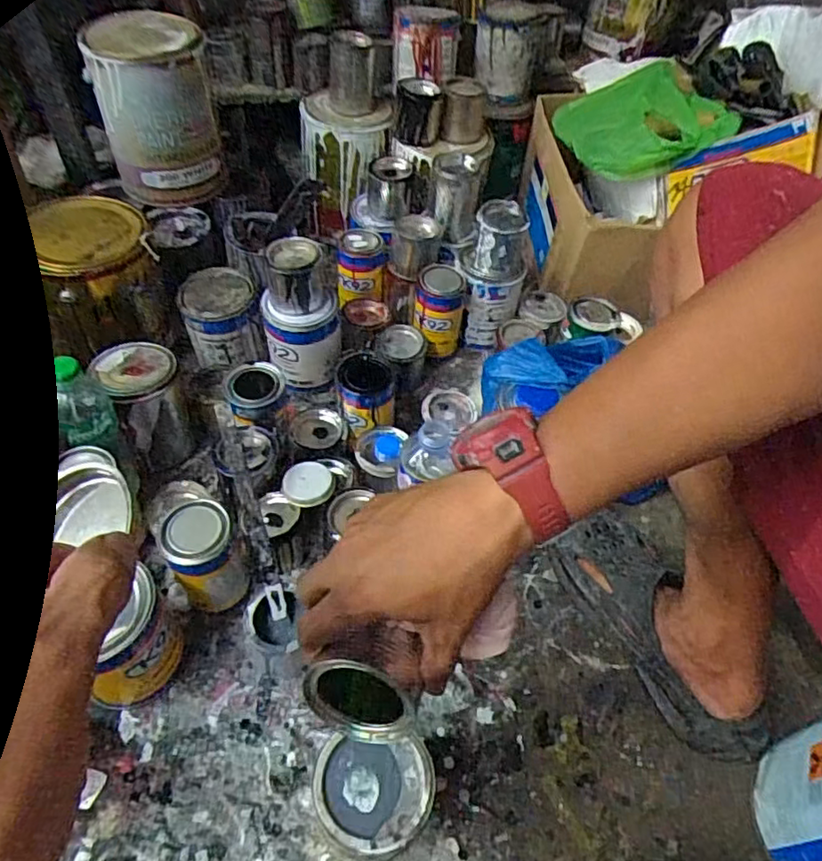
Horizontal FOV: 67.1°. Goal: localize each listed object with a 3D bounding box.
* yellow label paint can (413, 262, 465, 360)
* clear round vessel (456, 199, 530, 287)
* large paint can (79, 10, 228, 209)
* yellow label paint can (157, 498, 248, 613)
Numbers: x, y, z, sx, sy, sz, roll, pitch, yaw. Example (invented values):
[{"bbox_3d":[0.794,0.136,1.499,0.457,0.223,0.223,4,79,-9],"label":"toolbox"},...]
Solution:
[{"bbox_3d":[0.039,-0.175,0.920,0.071,0.122,0.069,6,49,-1],"label":"yellow label paint can"},{"bbox_3d":[0.122,-0.272,0.893,0.096,0.091,0.087,13,50,6],"label":"clear round vessel"},{"bbox_3d":[-0.372,-0.467,0.913,0.156,0.223,0.146,-14,52,-17],"label":"large paint can"},{"bbox_3d":[-0.214,0.141,0.650,0.066,0.144,0.064,3,49,-3],"label":"yellow label paint can"}]

